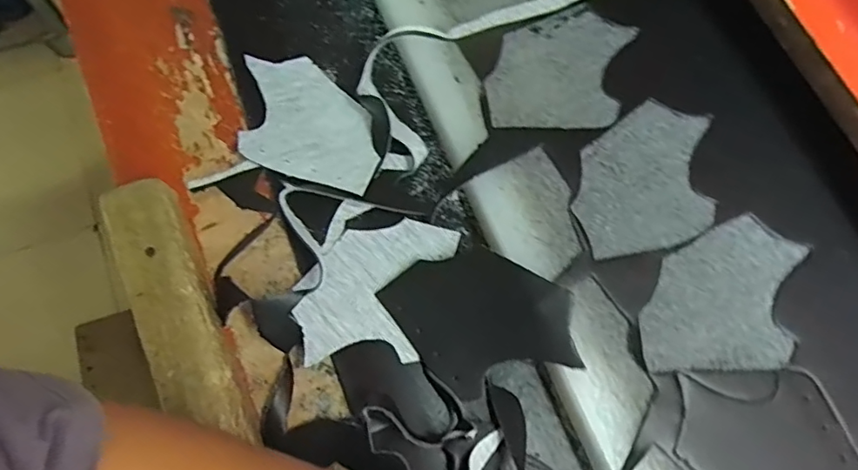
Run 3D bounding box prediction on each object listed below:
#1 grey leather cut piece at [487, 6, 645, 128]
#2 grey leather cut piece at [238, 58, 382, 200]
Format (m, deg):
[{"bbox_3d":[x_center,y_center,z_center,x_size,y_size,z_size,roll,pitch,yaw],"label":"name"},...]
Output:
[{"bbox_3d":[0.103,-0.132,0.439,0.117,0.012,0.100,-3,73,-1],"label":"grey leather cut piece"},{"bbox_3d":[-0.092,-0.088,0.437,0.099,0.011,0.114,4,62,-19],"label":"grey leather cut piece"}]

